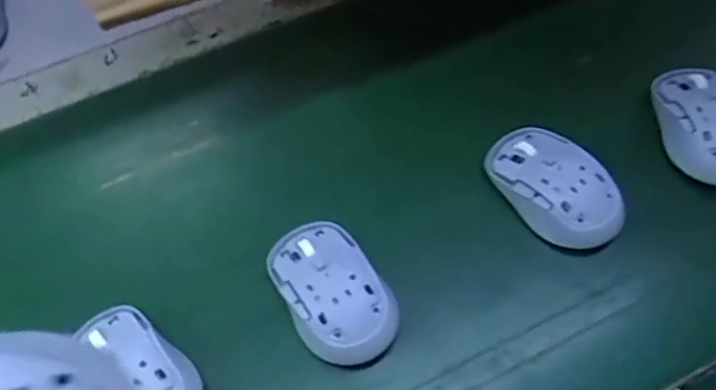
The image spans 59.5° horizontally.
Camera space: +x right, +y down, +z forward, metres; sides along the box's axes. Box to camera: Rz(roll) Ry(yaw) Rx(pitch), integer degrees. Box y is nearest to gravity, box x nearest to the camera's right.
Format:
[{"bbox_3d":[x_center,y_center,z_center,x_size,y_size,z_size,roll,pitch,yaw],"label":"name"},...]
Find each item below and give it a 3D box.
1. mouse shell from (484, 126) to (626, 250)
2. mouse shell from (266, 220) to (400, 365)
[{"bbox_3d":[0.137,-0.008,0.438,0.058,0.027,0.101,-33,64,-13],"label":"mouse shell"},{"bbox_3d":[-0.019,0.060,0.408,0.060,0.025,0.102,-30,64,-12],"label":"mouse shell"}]

